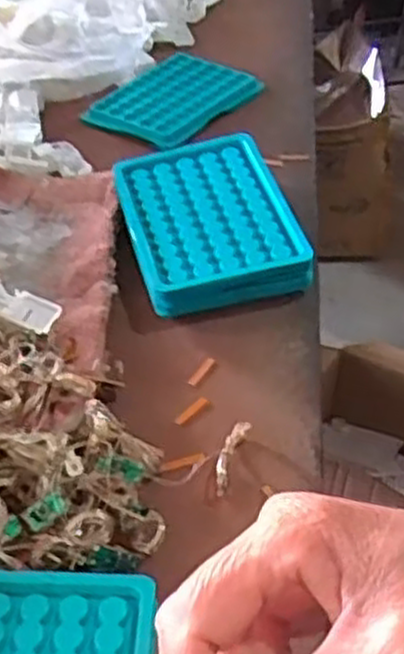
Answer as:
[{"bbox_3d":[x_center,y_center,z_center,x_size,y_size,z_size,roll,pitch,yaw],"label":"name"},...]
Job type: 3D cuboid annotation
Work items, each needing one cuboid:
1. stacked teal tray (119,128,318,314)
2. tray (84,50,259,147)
[{"bbox_3d":[0.003,-0.067,0.512,0.096,0.033,0.135,-11,45,-10],"label":"stacked teal tray"},{"bbox_3d":[-0.024,-0.189,0.667,0.098,0.016,0.122,26,50,25],"label":"tray"}]

